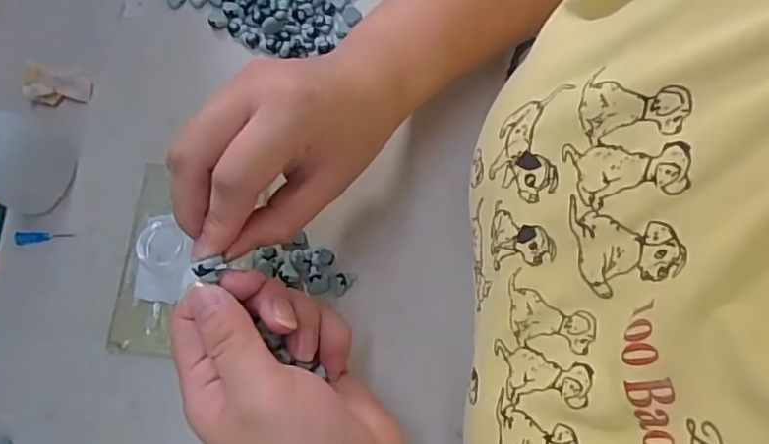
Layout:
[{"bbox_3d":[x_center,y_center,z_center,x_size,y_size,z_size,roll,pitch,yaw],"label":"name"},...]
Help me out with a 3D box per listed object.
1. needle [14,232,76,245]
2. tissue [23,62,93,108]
[{"bbox_3d":[-0.191,0.009,0.330,0.031,0.004,0.007,0,73,-1],"label":"needle"},{"bbox_3d":[-0.198,-0.080,0.354,0.037,0.013,0.022,13,72,2],"label":"tissue"}]

